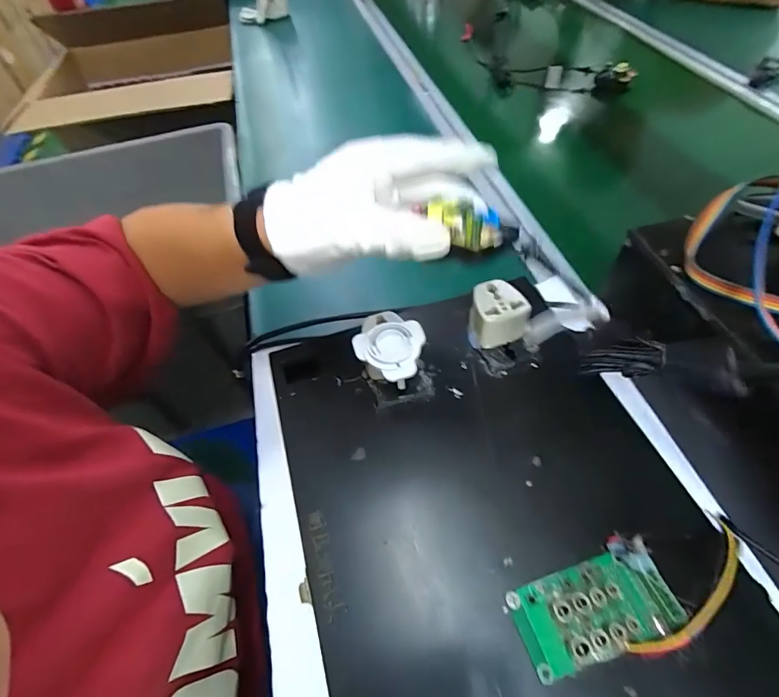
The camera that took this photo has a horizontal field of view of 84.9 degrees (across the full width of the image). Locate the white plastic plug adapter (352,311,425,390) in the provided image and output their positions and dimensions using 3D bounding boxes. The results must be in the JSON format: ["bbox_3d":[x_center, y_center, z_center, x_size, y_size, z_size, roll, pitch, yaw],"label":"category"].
[{"bbox_3d":[-0.001,0.005,0.299,0.046,0.039,0.043,-3,54,4],"label":"white plastic plug adapter"}]

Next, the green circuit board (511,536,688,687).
[{"bbox_3d":[0.103,0.132,0.215,0.075,0.020,0.041,-18,54,-7],"label":"green circuit board"}]

